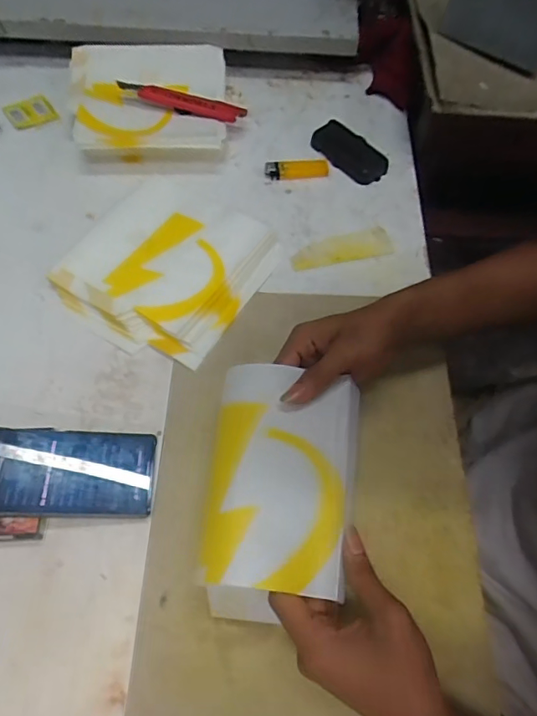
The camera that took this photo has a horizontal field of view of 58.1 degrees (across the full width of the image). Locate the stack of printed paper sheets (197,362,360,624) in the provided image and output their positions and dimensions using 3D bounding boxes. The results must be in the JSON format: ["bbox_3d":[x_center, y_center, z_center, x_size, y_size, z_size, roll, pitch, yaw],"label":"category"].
[{"bbox_3d":[0.011,0.096,0.373,0.112,0.022,0.185,7,62,1],"label":"stack of printed paper sheets"}]

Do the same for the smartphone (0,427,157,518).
[{"bbox_3d":[-0.185,0.099,0.424,0.161,0.006,0.074,4,66,-12],"label":"smartphone"}]

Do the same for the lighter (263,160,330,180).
[{"bbox_3d":[0.037,-0.245,0.626,0.082,0.009,0.026,-6,63,-5],"label":"lighter"}]

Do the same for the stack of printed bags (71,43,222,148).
[{"bbox_3d":[-0.158,-0.340,0.639,0.200,0.045,0.189,-2,62,-3],"label":"stack of printed bags"}]

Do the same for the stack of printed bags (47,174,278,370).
[{"bbox_3d":[-0.117,-0.109,0.545,0.207,0.027,0.208,28,65,12],"label":"stack of printed bags"}]

